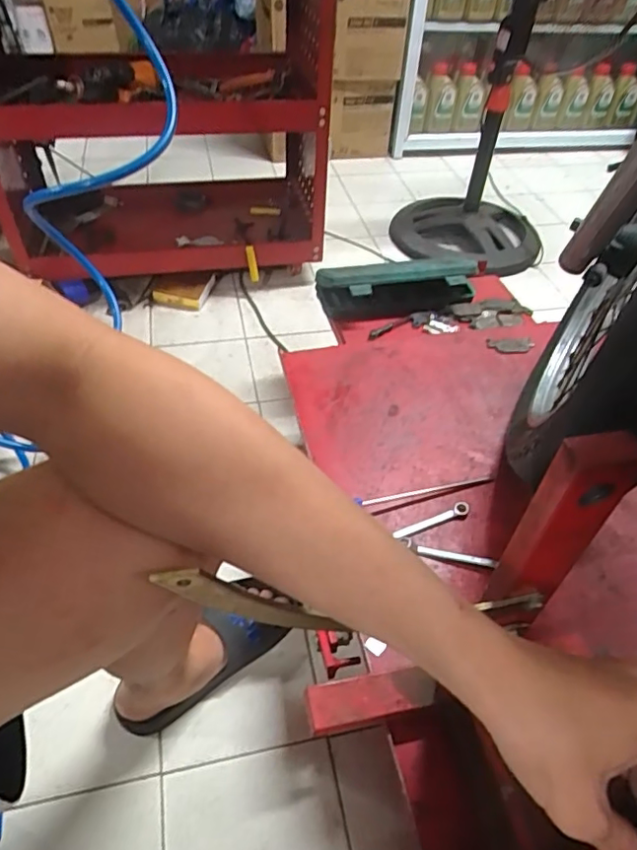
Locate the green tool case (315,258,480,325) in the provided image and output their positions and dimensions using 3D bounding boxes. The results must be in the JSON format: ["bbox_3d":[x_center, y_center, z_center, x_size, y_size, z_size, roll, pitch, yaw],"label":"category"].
[{"bbox_3d":[0.137,-0.242,0.978,0.275,0.083,0.068,-4,47,-7],"label":"green tool case"}]

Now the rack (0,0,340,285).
[{"bbox_3d":[-0.342,-0.656,1.142,0.713,0.751,0.370,-3,58,-9],"label":"rack"}]

